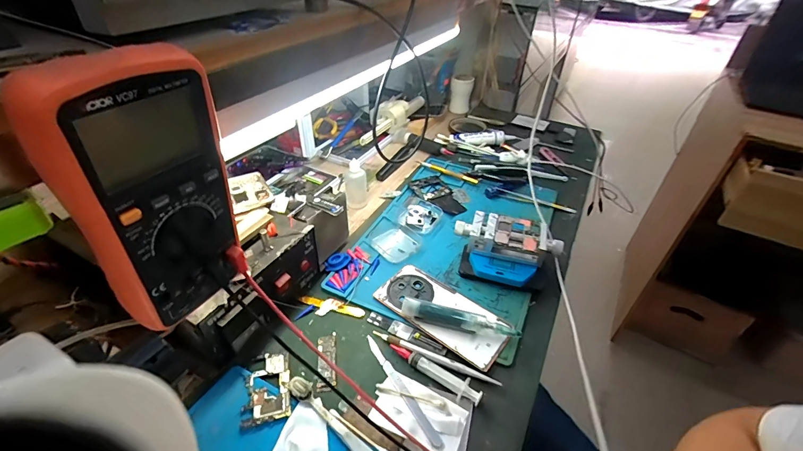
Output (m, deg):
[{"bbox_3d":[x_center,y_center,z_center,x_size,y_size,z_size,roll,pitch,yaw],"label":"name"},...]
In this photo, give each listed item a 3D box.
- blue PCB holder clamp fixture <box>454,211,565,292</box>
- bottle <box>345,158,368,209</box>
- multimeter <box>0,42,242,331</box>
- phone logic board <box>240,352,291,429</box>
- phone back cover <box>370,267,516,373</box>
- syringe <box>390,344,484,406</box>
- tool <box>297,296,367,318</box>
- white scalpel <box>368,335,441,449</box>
[{"bbox_3d":[0.139,0.035,0.508,0.140,0.058,0.092,14,41,10],"label":"blue PCB holder clamp fixture"},{"bbox_3d":[-0.073,-0.070,0.612,0.035,0.076,0.036,1,40,-5],"label":"bottle"},{"bbox_3d":[-0.156,-0.015,0.235,0.036,0.170,0.098,19,42,19],"label":"multimeter"},{"bbox_3d":[-0.135,0.162,0.380,0.044,0.009,0.077,-6,41,-13],"label":"phone logic board"},{"bbox_3d":[0.050,0.101,0.456,0.161,0.011,0.075,30,46,26],"label":"phone back cover"},{"bbox_3d":[0.033,0.152,0.392,0.105,0.010,0.021,24,44,21],"label":"syringe"},{"bbox_3d":[-0.086,0.099,0.465,0.085,0.005,0.013,13,41,9],"label":"tool"},{"bbox_3d":[-0.002,0.163,0.384,0.010,0.004,0.134,-19,46,-27],"label":"white scalpel"}]

